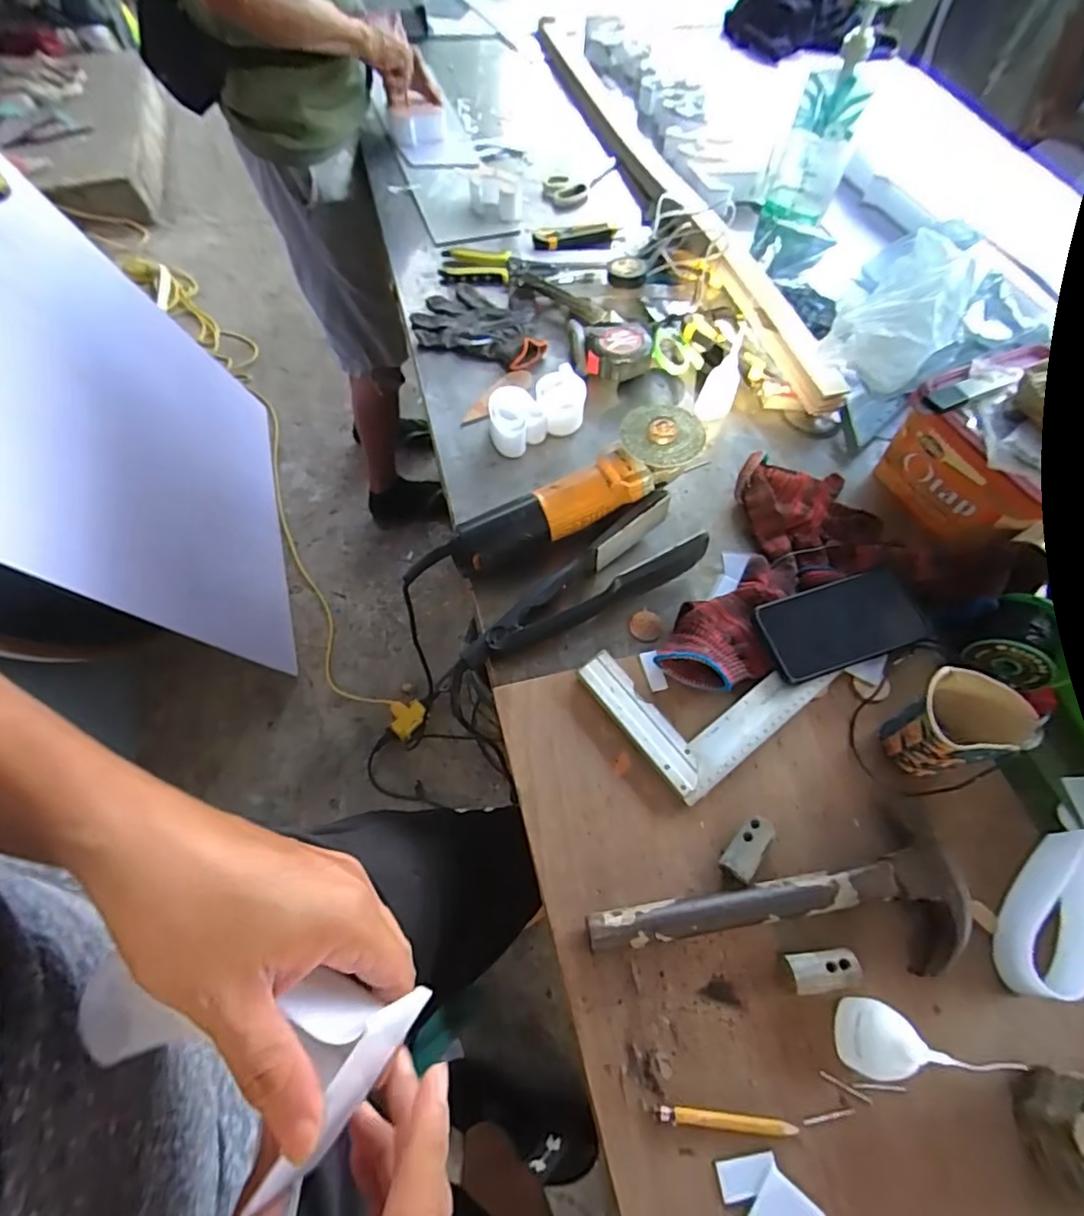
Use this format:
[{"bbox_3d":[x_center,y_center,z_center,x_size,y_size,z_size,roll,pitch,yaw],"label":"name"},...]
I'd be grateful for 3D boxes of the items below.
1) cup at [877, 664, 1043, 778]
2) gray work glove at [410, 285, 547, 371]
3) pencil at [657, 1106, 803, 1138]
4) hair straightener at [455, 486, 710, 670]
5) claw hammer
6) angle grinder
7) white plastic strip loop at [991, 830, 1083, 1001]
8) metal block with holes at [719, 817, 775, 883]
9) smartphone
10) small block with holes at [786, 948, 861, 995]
[{"bbox_3d":[0.339,0.098,0.482,0.086,0.091,0.073,-22,63,-12],"label":"cup"},{"bbox_3d":[-0.079,-0.396,0.801,0.183,0.020,0.137,18,62,10],"label":"gray work glove"},{"bbox_3d":[0.125,0.346,0.391,0.092,0.004,0.010,5,61,3],"label":"pencil"},{"bbox_3d":[0.035,-0.021,0.583,0.269,0.050,0.081,-29,64,-15],"label":"hair straightener"},{"bbox_3d":[0.183,0.240,0.437,0.283,0.027,0.107,-13,61,-7],"label":"claw hammer"},{"bbox_3d":[0.039,-0.120,0.610,0.279,0.082,0.080,-27,64,-14],"label":"angle grinder"},{"bbox_3d":[0.391,0.229,0.441,0.039,0.047,0.130,31,65,17],"label":"white plastic strip loop"},{"bbox_3d":[0.165,0.194,0.468,0.025,0.022,0.051,38,67,19],"label":"metal block with holes"},{"bbox_3d":[0.288,0.015,0.558,0.154,0.008,0.079,-16,67,-11],"label":"smartphone"},{"bbox_3d":[0.208,0.268,0.428,0.052,0.022,0.025,-6,61,-3],"label":"small block with holes"}]

